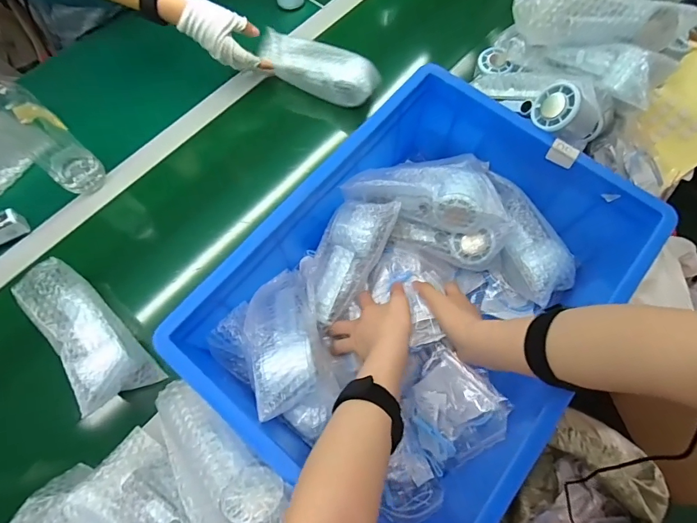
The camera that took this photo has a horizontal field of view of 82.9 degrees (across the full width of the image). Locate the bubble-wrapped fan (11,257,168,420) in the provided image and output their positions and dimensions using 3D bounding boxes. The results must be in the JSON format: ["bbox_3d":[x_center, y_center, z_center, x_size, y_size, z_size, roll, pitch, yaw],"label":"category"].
[{"bbox_3d":[-0.340,0.089,0.513,0.077,0.054,0.205,-39,75,-13],"label":"bubble-wrapped fan"}]

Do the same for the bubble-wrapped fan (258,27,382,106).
[{"bbox_3d":[-0.047,-0.332,0.674,0.201,0.053,0.073,21,71,7],"label":"bubble-wrapped fan"}]

